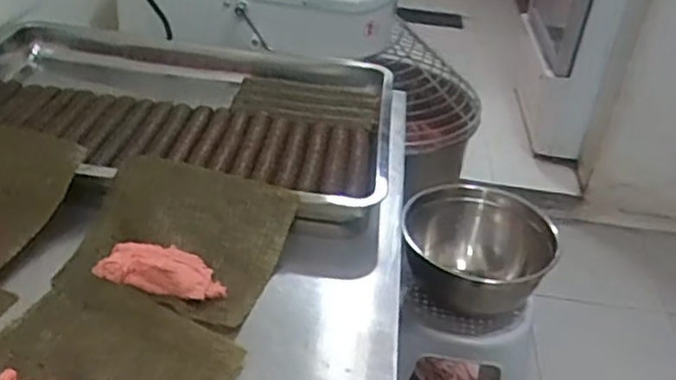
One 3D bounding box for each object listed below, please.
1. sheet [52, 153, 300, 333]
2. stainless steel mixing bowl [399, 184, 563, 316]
[{"bbox_3d":[-0.165,0.044,0.716,0.201,0.049,0.179,13,35,9],"label":"sheet"},{"bbox_3d":[0.244,0.115,1.263,0.257,0.132,0.276,4,34,-3],"label":"stainless steel mixing bowl"}]

